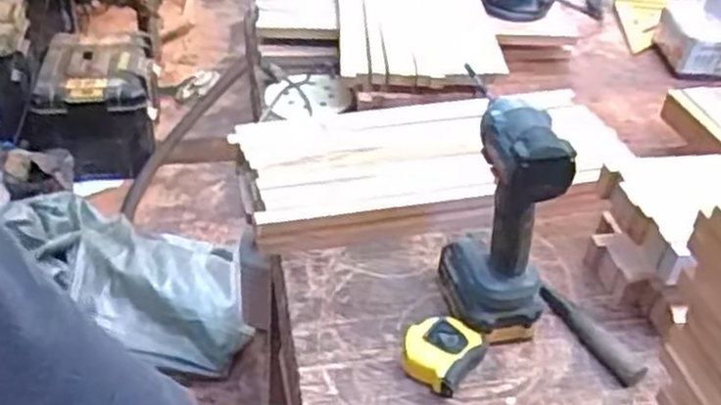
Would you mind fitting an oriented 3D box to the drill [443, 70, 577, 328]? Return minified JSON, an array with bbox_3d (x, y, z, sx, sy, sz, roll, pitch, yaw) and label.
[{"bbox_3d":[0.133,0.021,0.742,0.071,0.244,0.130,-10,42,-17],"label":"drill"}]

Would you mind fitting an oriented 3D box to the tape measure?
[{"bbox_3d":[0.079,0.143,0.745,0.068,0.037,0.072,29,43,25],"label":"tape measure"}]

